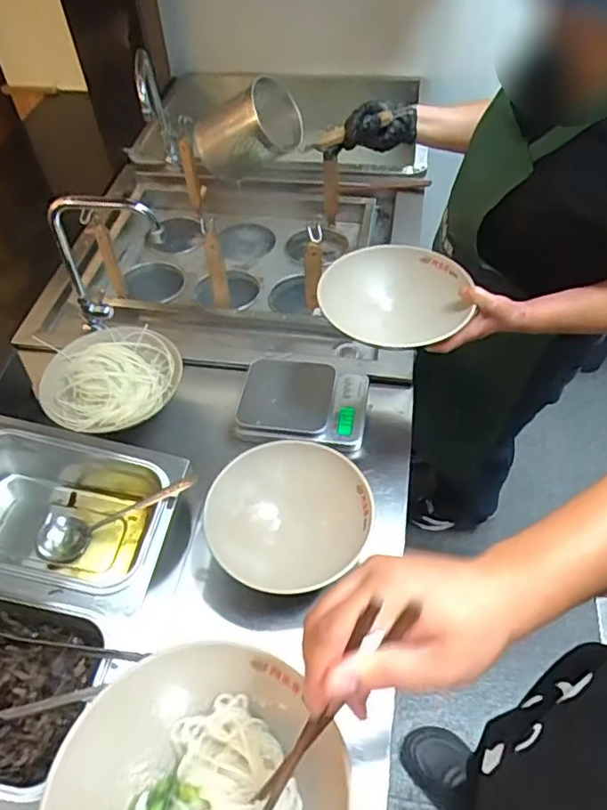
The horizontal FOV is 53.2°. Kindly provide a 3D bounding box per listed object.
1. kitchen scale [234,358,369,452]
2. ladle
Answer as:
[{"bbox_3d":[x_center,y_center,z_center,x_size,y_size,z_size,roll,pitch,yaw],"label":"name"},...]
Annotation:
[{"bbox_3d":[0.001,-0.013,0.907,0.180,0.030,0.151,6,52,7],"label":"kitchen scale"},{"bbox_3d":[-0.216,0.131,0.721,0.199,0.043,0.057,-22,52,5],"label":"ladle"}]

